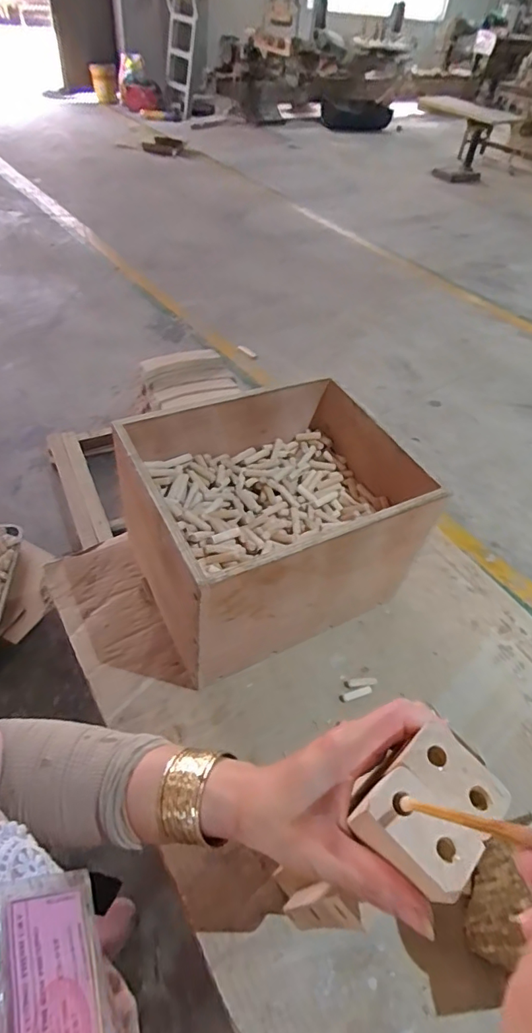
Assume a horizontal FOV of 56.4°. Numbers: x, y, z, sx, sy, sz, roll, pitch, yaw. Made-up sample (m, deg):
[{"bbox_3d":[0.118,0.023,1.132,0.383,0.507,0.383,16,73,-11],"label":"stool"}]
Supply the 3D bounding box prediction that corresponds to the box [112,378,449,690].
[{"bbox_3d":[0.006,0.007,0.656,0.323,0.218,0.256,-18,53,-21],"label":"box"}]

